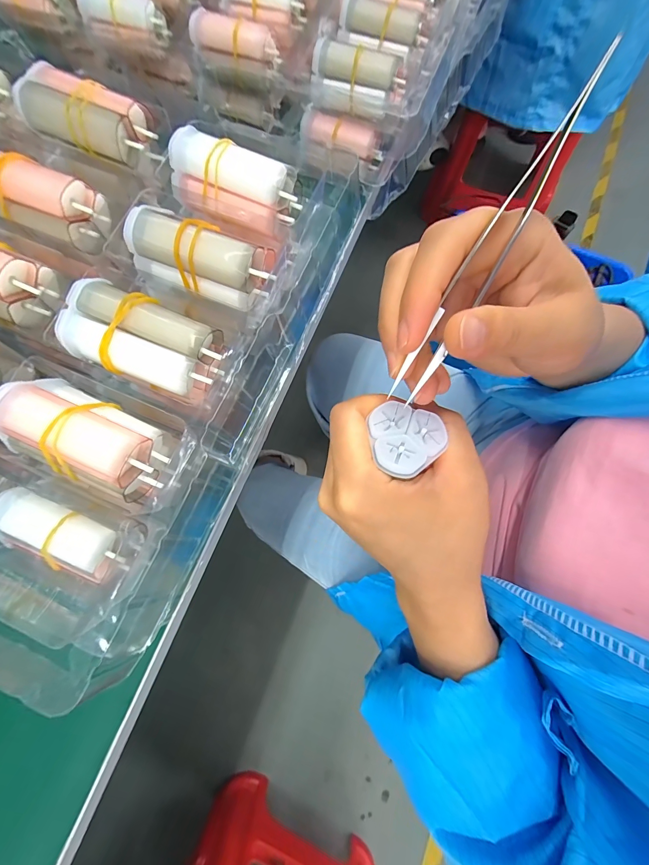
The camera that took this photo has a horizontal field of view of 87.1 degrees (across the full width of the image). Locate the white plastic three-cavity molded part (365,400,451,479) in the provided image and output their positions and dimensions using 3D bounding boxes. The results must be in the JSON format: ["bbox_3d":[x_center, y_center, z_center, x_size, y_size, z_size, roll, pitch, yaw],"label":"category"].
[{"bbox_3d":[0.038,0.001,0.157,0.033,0.006,0.035,0,75,1],"label":"white plastic three-cavity molded part"}]

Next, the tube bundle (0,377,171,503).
[{"bbox_3d":[-0.105,0.001,0.151,0.071,0.025,0.034,23,77,7],"label":"tube bundle"}]

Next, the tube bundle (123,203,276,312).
[{"bbox_3d":[-0.061,-0.085,0.169,0.074,0.025,0.025,20,77,6],"label":"tube bundle"}]

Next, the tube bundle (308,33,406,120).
[{"bbox_3d":[0.021,-0.268,0.259,0.066,0.029,0.025,24,77,7],"label":"tube bundle"}]

